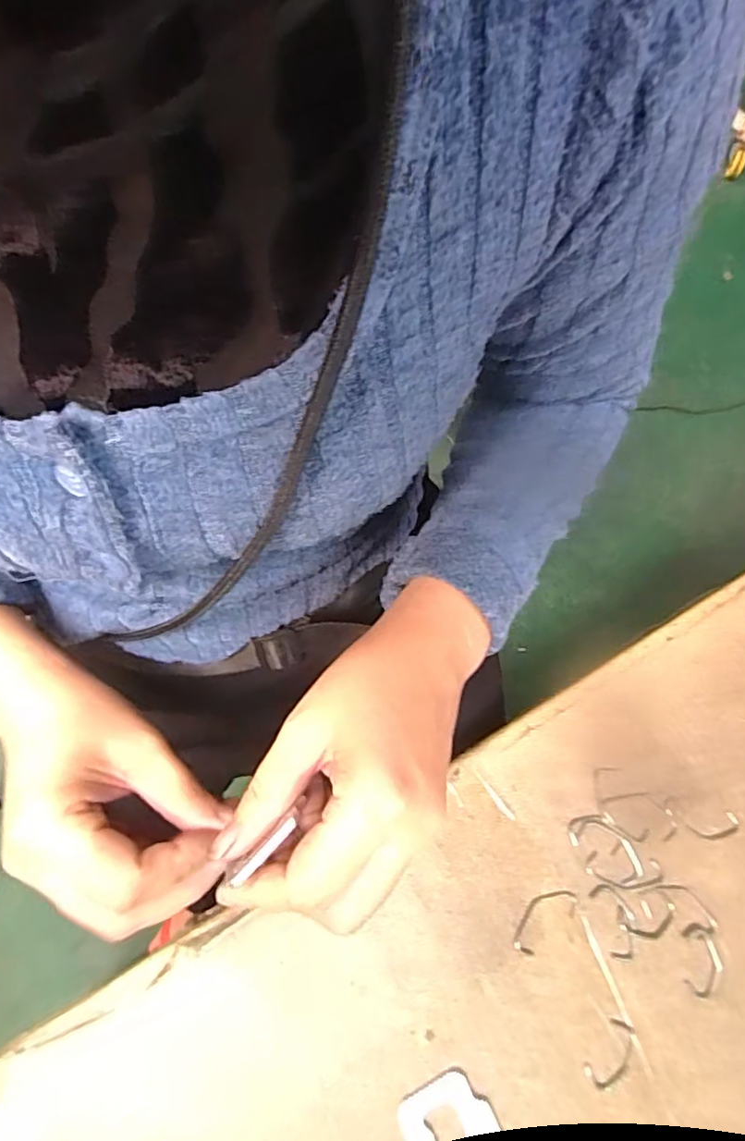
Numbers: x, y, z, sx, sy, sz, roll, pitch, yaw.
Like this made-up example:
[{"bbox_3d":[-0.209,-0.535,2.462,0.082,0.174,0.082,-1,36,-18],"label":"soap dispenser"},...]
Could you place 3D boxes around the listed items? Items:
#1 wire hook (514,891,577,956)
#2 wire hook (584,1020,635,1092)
[{"bbox_3d":[0.088,0.180,0.296,0.040,0.004,0.017,-35,72,-15],"label":"wire hook"},{"bbox_3d":[0.115,0.232,0.273,0.016,0.004,0.030,39,71,14],"label":"wire hook"}]

